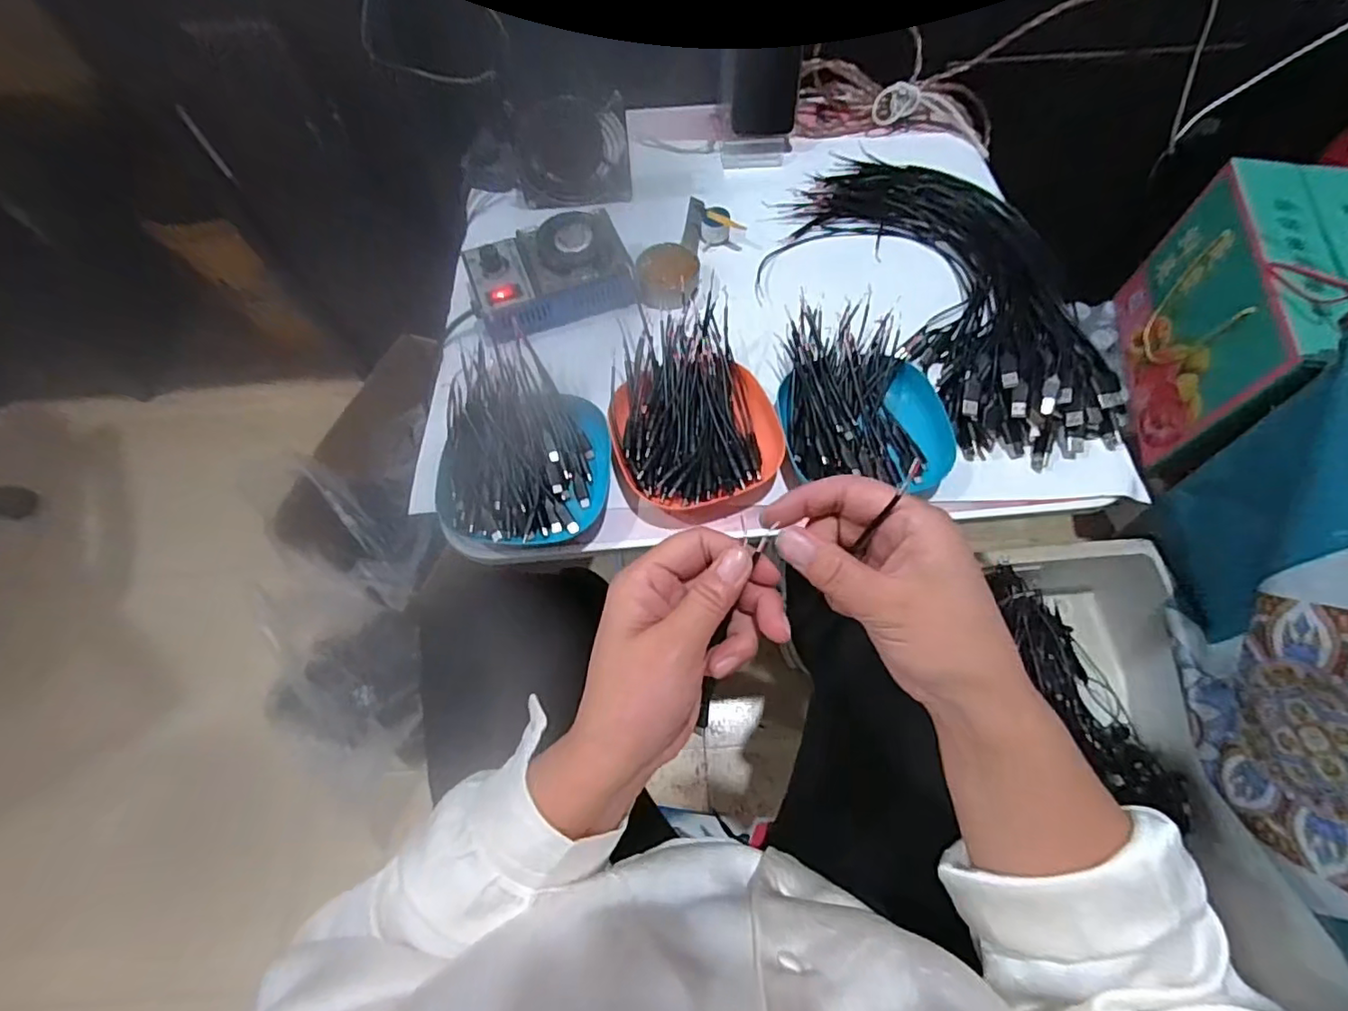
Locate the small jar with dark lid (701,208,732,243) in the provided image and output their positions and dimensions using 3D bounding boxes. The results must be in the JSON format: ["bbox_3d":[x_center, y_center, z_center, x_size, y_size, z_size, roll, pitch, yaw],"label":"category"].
[{"bbox_3d":[0.044,-0.298,0.632,0.030,0.024,0.028,0,65,1],"label":"small jar with dark lid"}]

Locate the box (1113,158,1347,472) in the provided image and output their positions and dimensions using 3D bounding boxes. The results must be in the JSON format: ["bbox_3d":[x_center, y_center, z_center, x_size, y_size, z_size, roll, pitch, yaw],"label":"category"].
[{"bbox_3d":[0.752,-0.239,0.776,0.147,0.252,0.325,6,65,4],"label":"box"}]

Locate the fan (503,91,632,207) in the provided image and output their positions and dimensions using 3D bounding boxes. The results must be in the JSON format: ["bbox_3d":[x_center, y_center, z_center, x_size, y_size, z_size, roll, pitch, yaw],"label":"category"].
[{"bbox_3d":[-0.111,-0.376,0.636,0.123,0.102,0.024,1,32,5],"label":"fan"}]

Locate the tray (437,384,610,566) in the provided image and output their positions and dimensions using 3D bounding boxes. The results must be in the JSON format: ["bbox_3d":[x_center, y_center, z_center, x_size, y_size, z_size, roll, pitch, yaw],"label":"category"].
[{"bbox_3d":[-0.125,-0.033,0.504,0.136,0.040,0.154,-4,65,-1],"label":"tray"}]

